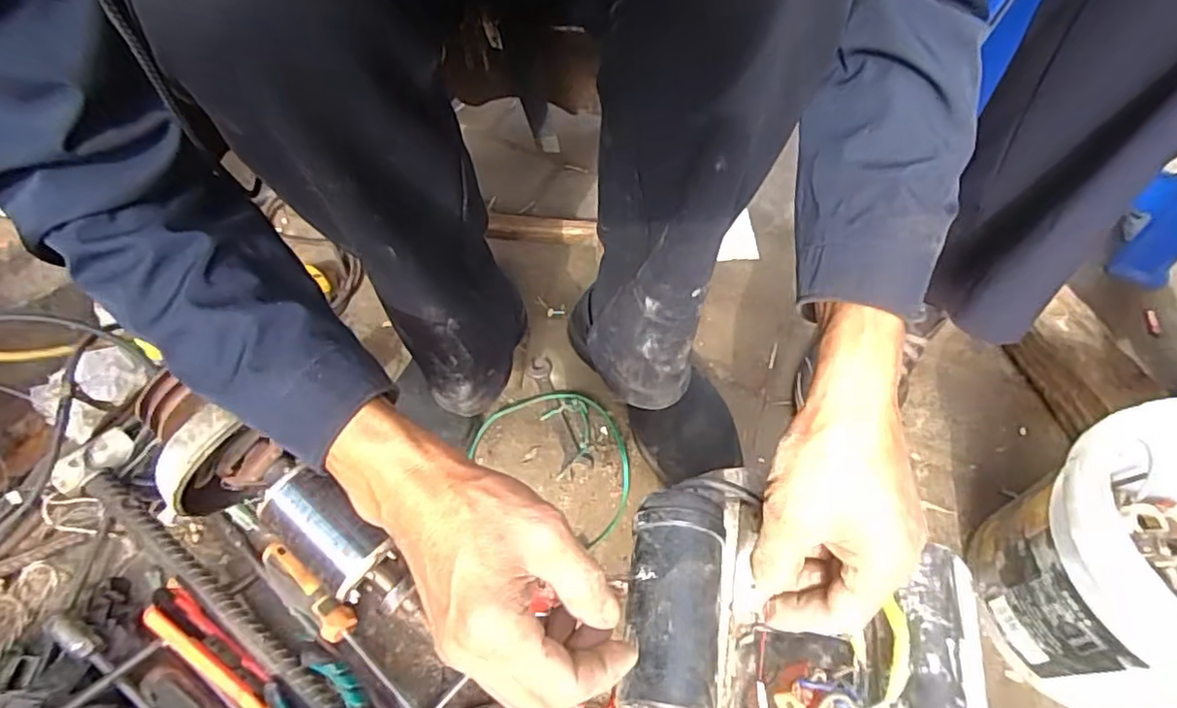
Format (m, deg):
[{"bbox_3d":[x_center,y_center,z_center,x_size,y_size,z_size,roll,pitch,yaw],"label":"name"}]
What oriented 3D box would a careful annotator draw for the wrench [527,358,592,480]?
[{"bbox_3d":[-0.031,0.064,0.644,0.032,0.007,0.141,-16,57,-10],"label":"wrench"}]

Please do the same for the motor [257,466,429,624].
[{"bbox_3d":[-0.203,0.166,0.512,0.159,0.056,0.054,43,64,-1],"label":"motor"}]

